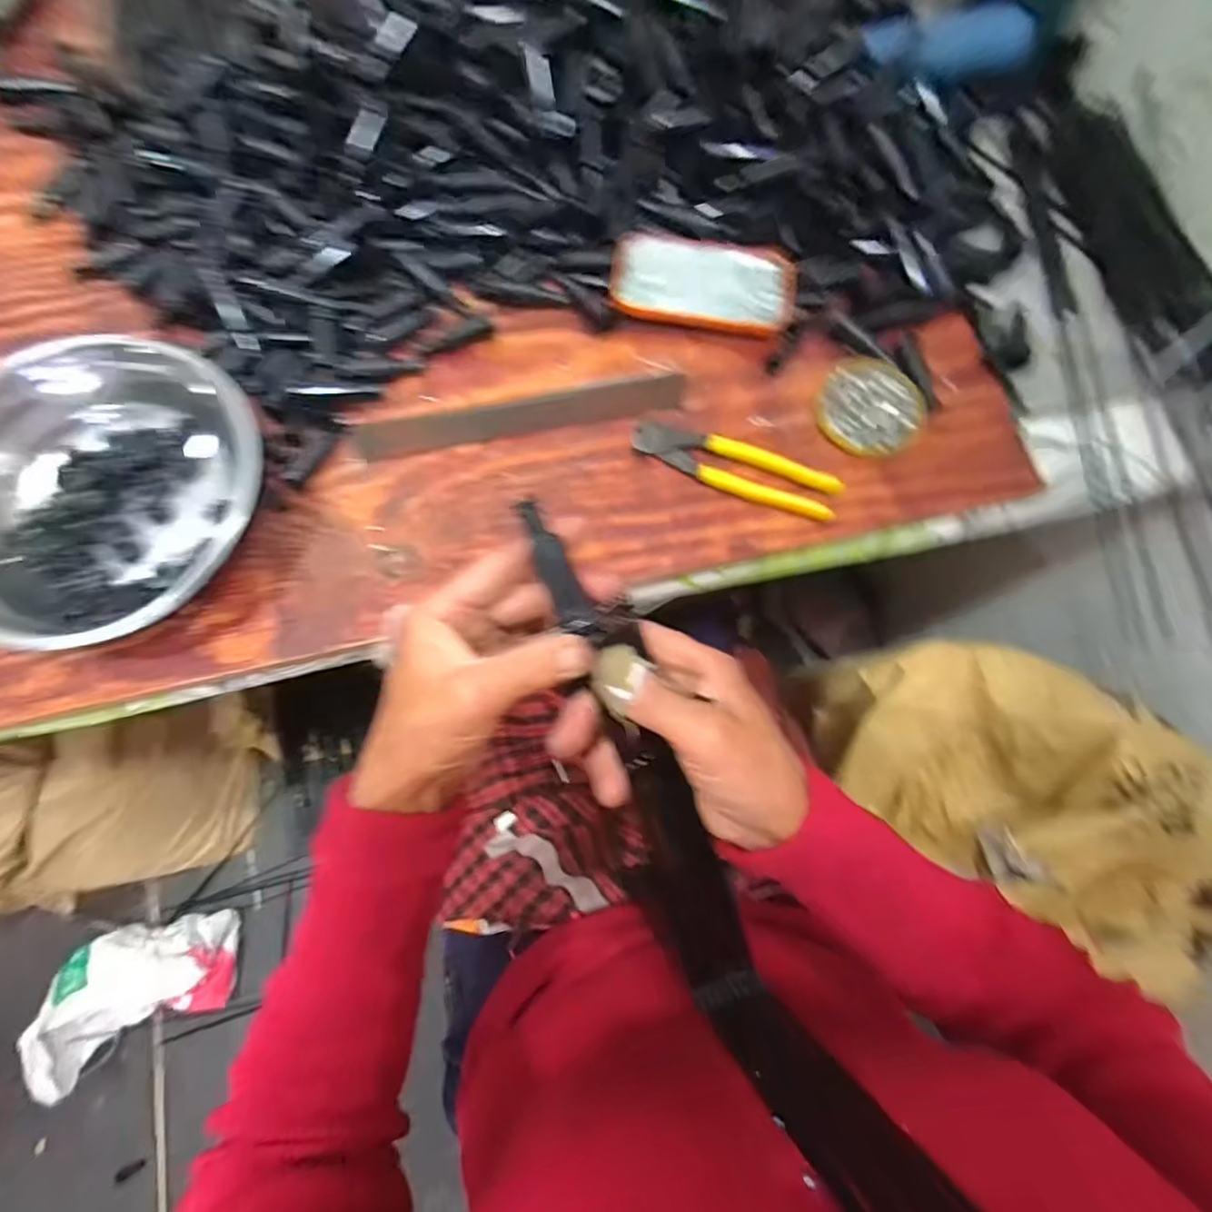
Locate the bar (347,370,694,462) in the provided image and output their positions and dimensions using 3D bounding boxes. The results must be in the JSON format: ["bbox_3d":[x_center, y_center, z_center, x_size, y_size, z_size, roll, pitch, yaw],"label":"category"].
[{"bbox_3d":[-0.065,-0.157,0.488,0.262,0.012,0.035,-13,78,-3],"label":"bar"}]

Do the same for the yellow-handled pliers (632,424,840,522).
[{"bbox_3d":[0.102,-0.108,0.477,0.164,0.019,0.040,21,75,4],"label":"yellow-handled pliers"}]

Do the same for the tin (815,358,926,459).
[{"bbox_3d":[0.219,-0.165,0.502,0.084,0.012,0.086,0,74,-2],"label":"tin"}]

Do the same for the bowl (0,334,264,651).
[{"bbox_3d":[-0.351,-0.069,0.424,0.219,0.068,0.189,-11,75,-5],"label":"bowl"}]

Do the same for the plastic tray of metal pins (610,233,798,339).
[{"bbox_3d":[0.084,-0.280,0.523,0.155,0.015,0.087,8,74,1],"label":"plastic tray of metal pins"}]

